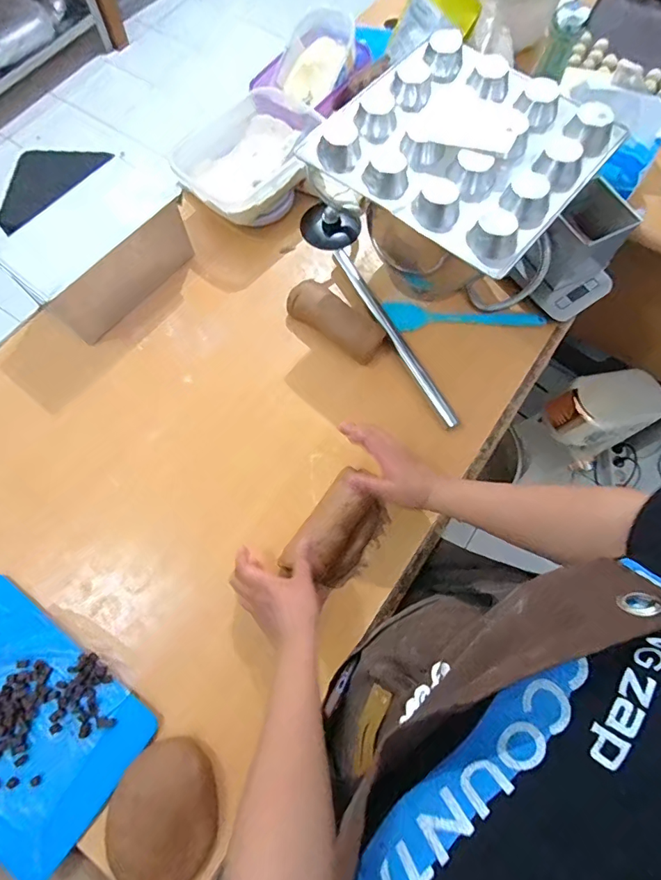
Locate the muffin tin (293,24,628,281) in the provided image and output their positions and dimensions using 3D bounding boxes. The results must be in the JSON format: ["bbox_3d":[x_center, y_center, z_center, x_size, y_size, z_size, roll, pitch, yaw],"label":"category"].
[{"bbox_3d":[0.160,-0.378,0.562,0.315,0.048,0.288,38,74,12],"label":"muffin tin"}]

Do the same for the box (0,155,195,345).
[{"bbox_3d":[-0.350,-0.299,0.696,0.136,0.123,0.263,33,73,10],"label":"box"}]

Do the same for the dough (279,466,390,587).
[{"bbox_3d":[0.014,0.120,0.575,0.092,0.057,0.131,35,73,11],"label":"dough"}]

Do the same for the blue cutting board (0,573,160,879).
[{"bbox_3d":[-0.375,0.328,0.526,0.295,0.009,0.200,34,73,11],"label":"blue cutting board"}]

